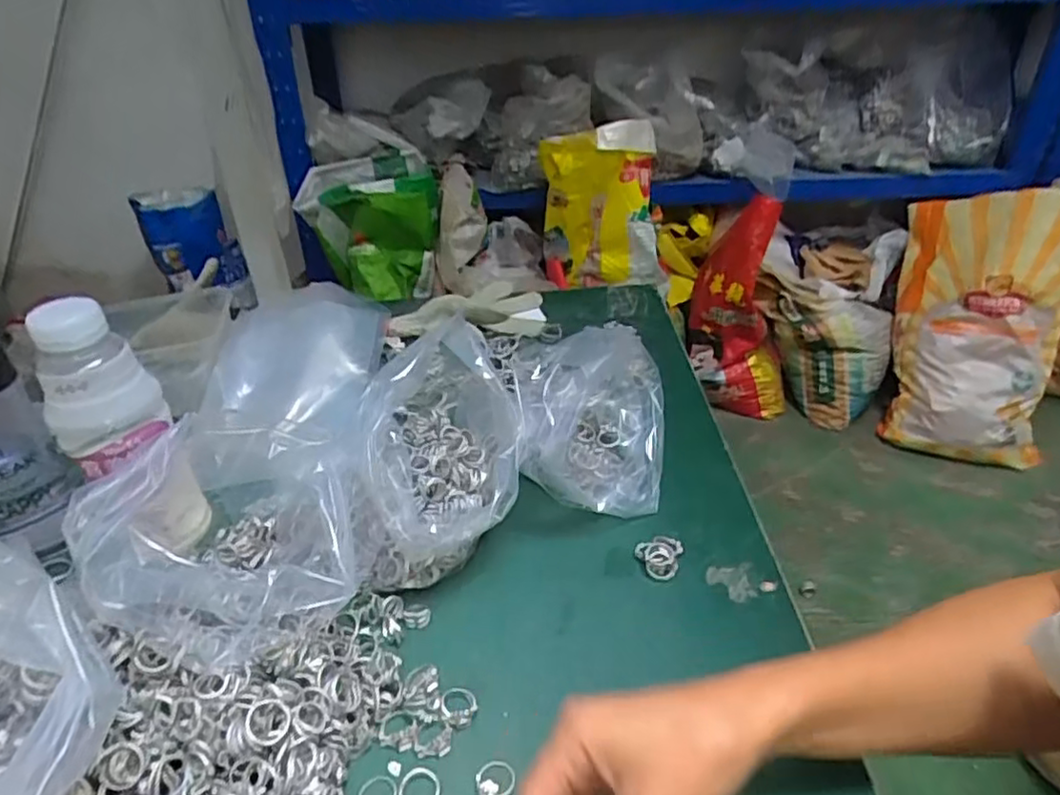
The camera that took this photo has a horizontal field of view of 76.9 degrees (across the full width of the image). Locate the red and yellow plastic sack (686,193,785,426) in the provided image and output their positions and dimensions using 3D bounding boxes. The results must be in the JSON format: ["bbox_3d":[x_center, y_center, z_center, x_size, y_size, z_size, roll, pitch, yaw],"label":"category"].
[{"bbox_3d":[0.570,-0.212,1.786,0.288,0.581,0.142,12,36,19],"label":"red and yellow plastic sack"}]

